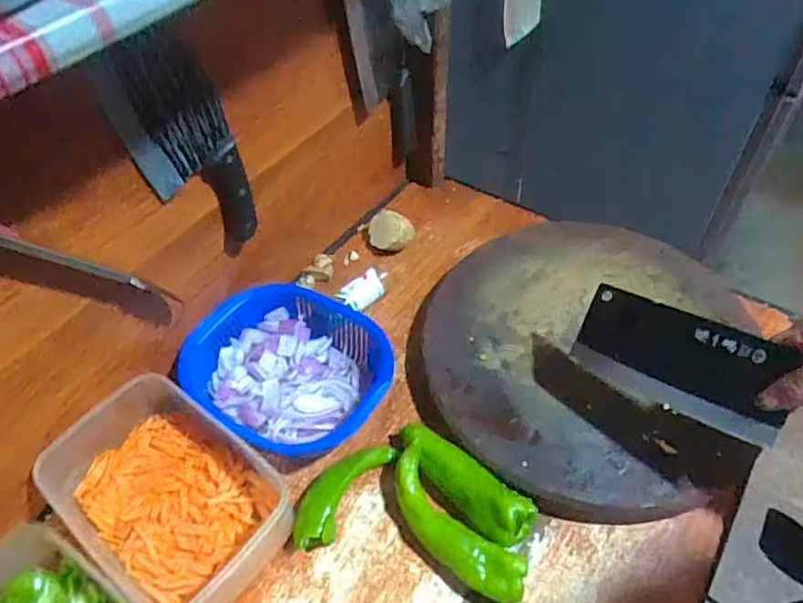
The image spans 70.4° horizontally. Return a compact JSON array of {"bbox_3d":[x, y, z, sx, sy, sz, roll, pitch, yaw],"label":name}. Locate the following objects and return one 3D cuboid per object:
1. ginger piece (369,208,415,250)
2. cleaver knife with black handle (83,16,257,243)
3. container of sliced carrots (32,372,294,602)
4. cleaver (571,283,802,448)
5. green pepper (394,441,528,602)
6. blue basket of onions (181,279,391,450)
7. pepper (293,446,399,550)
[{"bbox_3d":[-0.015,-0.097,0.773,0.068,0.031,0.051,8,51,11],"label":"ginger piece"},{"bbox_3d":[-0.194,-0.135,0.517,0.085,0.222,0.018,-29,57,-15],"label":"cleaver knife with black handle"},{"bbox_3d":[-0.230,0.180,0.541,0.220,0.067,0.157,29,60,26],"label":"container of sliced carrots"},{"bbox_3d":[0.275,0.068,0.452,0.286,0.018,0.081,24,100,39],"label":"cleaver"},{"bbox_3d":[0.047,0.206,0.517,0.154,0.046,0.058,36,63,29],"label":"green pepper"},{"bbox_3d":[-0.124,0.076,0.622,0.211,0.058,0.175,30,58,27],"label":"blue basket of onions"},{"bbox_3d":[-0.061,0.183,0.557,0.050,0.027,0.124,27,57,25],"label":"pepper"}]

